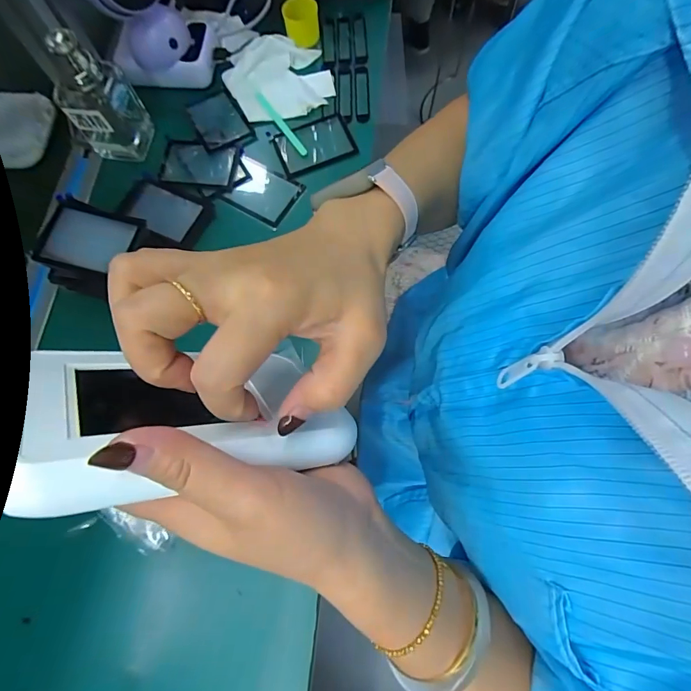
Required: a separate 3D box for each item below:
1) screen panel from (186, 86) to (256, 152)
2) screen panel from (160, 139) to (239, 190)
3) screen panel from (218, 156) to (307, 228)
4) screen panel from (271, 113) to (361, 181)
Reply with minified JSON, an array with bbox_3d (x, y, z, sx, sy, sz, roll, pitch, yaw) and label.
[{"bbox_3d":[-0.142,-0.251,0.465,0.055,0.008,0.083,-28,74,-7],"label":"screen panel"},{"bbox_3d":[-0.157,-0.197,0.447,0.079,0.006,0.056,7,73,3],"label":"screen panel"},{"bbox_3d":[-0.089,-0.163,0.439,0.074,0.004,0.056,30,83,6],"label":"screen panel"},{"bbox_3d":[-0.035,-0.219,0.452,0.082,0.007,0.058,-20,73,-5],"label":"screen panel"}]

